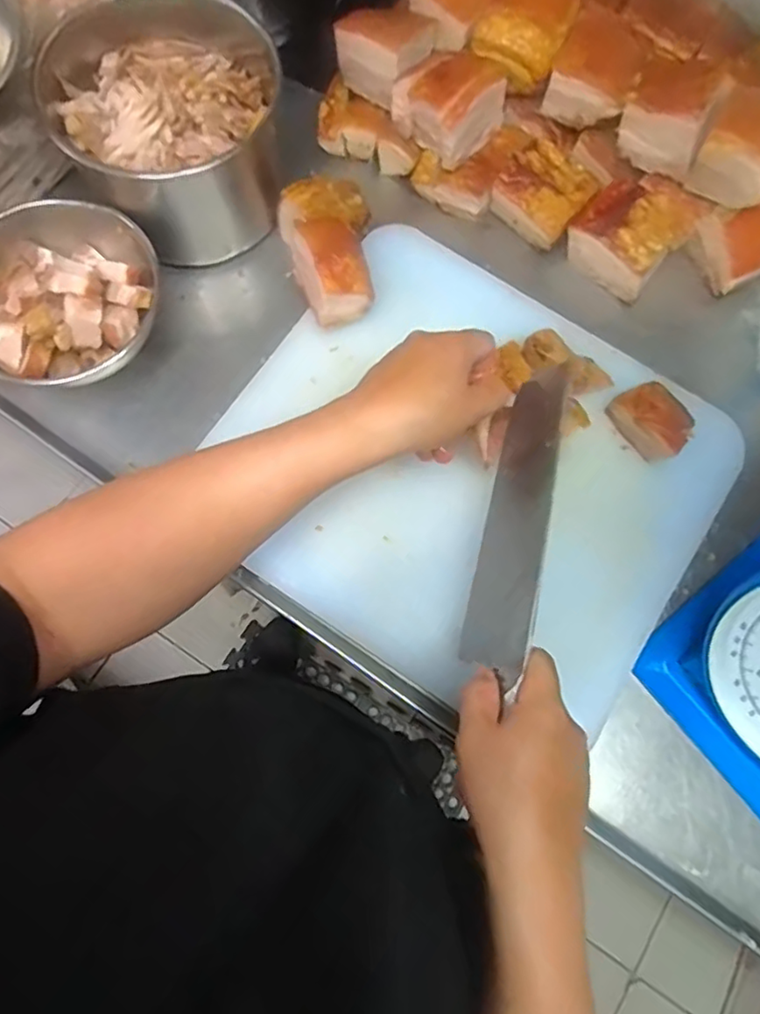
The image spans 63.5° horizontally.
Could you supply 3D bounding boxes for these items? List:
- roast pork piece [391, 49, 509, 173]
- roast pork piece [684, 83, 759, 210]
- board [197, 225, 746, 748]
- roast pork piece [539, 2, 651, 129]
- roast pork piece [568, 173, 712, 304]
[{"bbox_3d":[0.067,-0.373,0.566,0.083,0.051,0.080,42,78,8],"label":"roast pork piece"},{"bbox_3d":[0.324,-0.318,0.549,0.079,0.064,0.073,41,78,8],"label":"roast pork piece"},{"bbox_3d":[0.076,-0.034,0.525,0.388,0.029,0.343,33,77,6],"label":"board"},{"bbox_3d":[0.202,-0.402,0.570,0.072,0.052,0.086,28,76,5],"label":"roast pork piece"},{"bbox_3d":[0.241,-0.263,0.592,0.087,0.061,0.100,42,78,8],"label":"roast pork piece"}]

